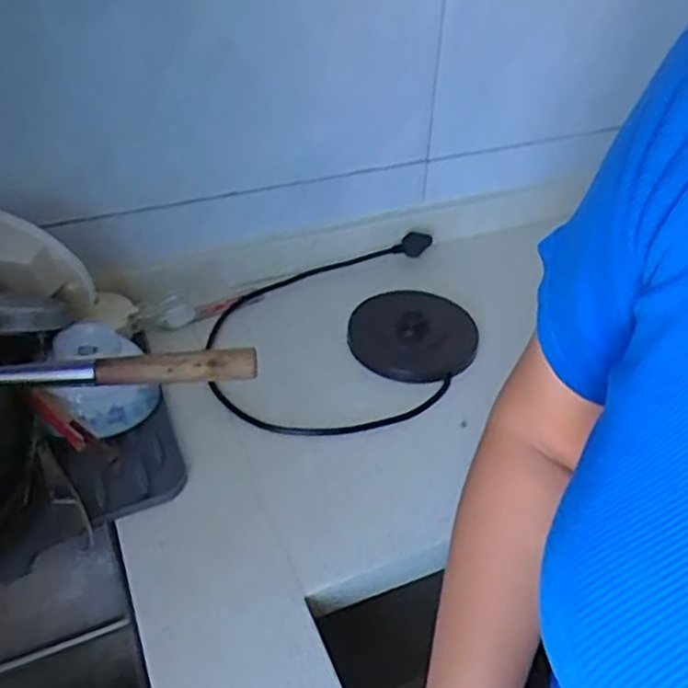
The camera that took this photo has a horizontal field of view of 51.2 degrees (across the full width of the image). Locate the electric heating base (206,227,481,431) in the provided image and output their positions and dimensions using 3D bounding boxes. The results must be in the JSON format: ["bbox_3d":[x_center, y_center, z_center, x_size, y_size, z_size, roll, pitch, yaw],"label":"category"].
[{"bbox_3d":[-0.003,-0.019,0.775,0.283,0.027,0.272,-7,42,-13],"label":"electric heating base"}]

